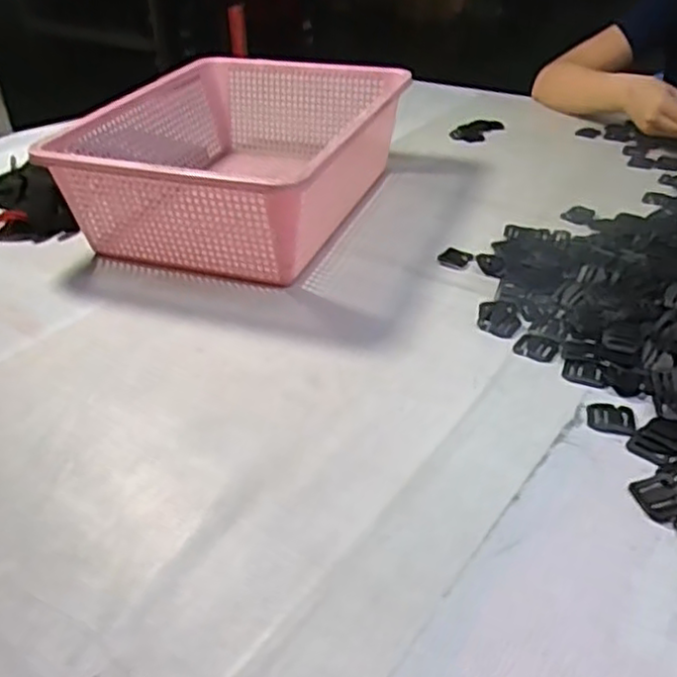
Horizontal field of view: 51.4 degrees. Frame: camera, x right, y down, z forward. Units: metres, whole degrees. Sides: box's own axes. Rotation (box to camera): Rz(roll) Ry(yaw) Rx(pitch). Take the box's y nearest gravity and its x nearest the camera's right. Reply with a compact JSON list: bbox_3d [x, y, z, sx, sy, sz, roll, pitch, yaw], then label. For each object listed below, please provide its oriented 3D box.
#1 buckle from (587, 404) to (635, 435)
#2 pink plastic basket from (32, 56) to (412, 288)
[{"bbox_3d":[0.210,0.061,0.542,0.034,0.004,0.032,7,36,13],"label":"buckle"},{"bbox_3d":[-0.121,-0.229,0.870,0.343,0.125,0.392,12,38,20],"label":"pink plastic basket"}]

